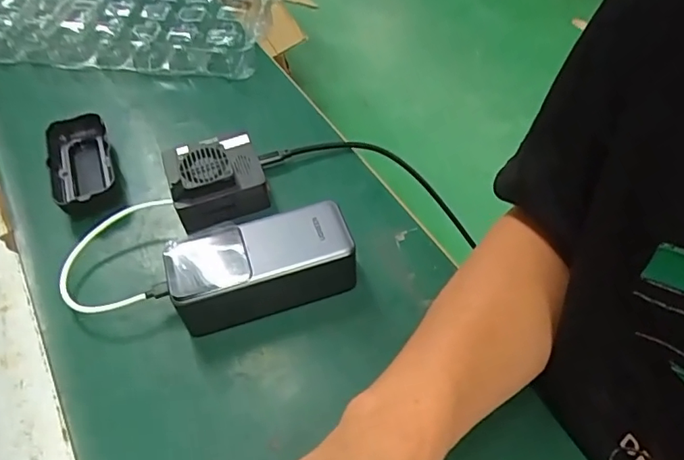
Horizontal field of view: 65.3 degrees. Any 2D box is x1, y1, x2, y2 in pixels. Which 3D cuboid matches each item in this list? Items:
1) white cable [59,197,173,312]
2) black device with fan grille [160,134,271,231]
[{"bbox_3d":[-0.174,0.021,0.415,0.087,0.024,0.092,-6,52,-2],"label":"white cable"},{"bbox_3d":[-0.108,-0.046,0.456,0.076,0.048,0.065,-17,53,-10],"label":"black device with fan grille"}]

